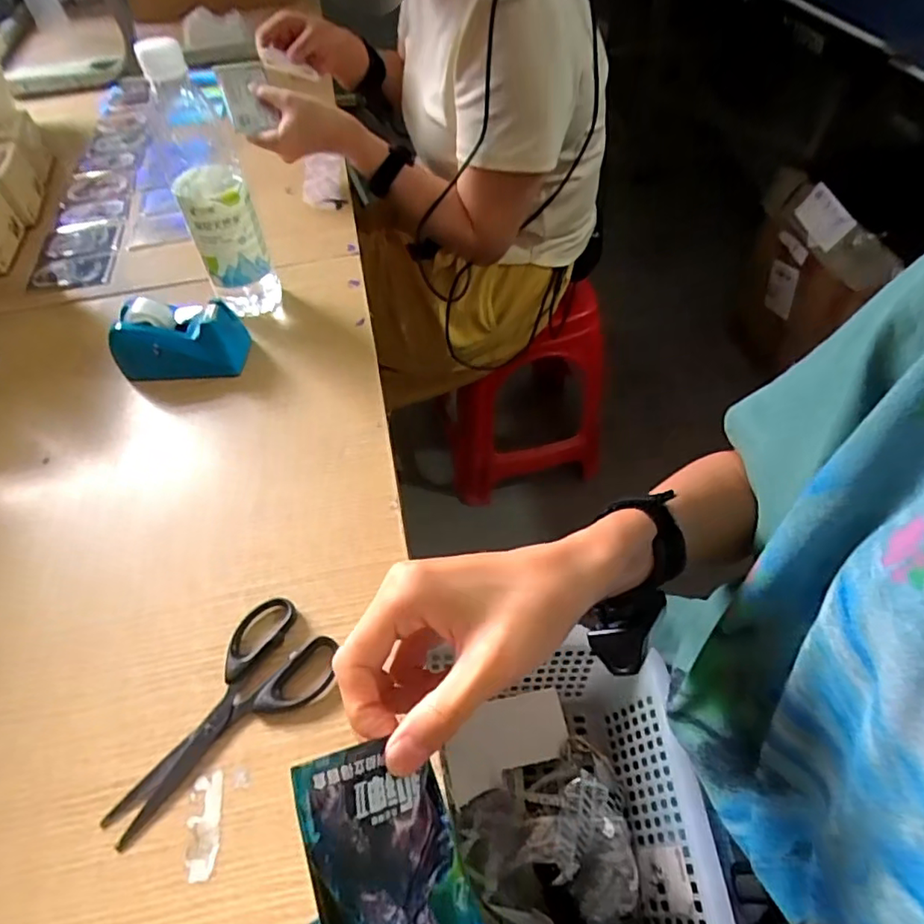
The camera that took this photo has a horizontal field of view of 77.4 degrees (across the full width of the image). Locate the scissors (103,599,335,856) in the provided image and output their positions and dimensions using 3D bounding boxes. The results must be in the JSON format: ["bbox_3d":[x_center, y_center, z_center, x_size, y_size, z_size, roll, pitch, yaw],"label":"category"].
[{"bbox_3d":[-0.153,0.151,0.357,0.150,0.013,0.069,-37,59,-22],"label":"scissors"}]

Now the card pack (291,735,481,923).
[{"bbox_3d":[-0.022,0.169,0.223,0.070,0.007,0.113,9,54,-47],"label":"card pack"}]

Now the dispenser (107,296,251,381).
[{"bbox_3d":[-0.260,-0.113,0.530,0.119,0.063,0.050,-4,52,1],"label":"dispenser"}]

